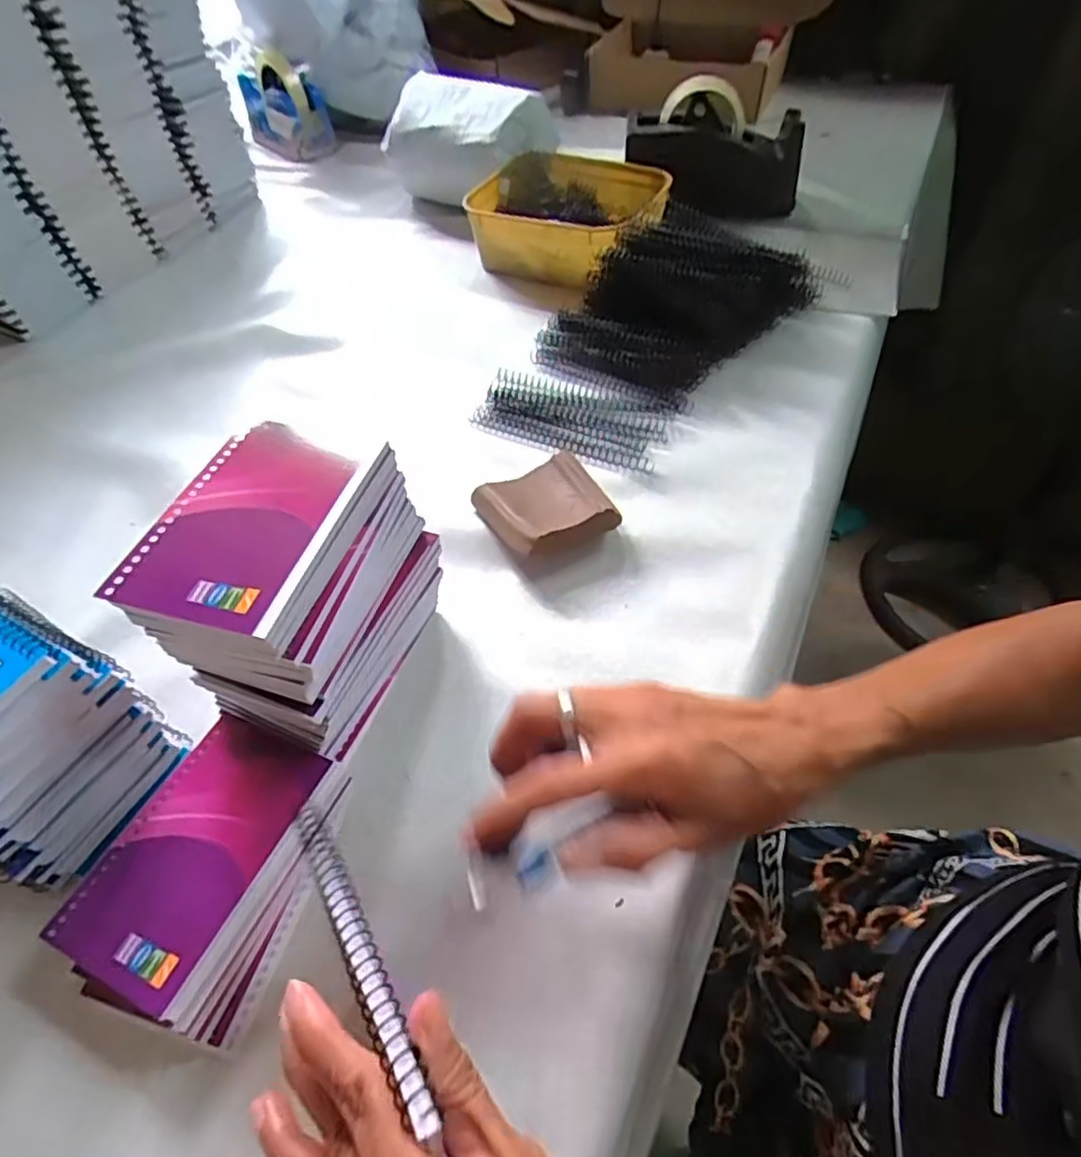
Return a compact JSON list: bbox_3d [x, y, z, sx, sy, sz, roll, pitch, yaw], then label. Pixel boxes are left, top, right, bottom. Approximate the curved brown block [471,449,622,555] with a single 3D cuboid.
[{"bbox_3d":[0.005,-0.052,0.483,0.085,0.030,0.092,-24,54,-15],"label":"curved brown block"}]

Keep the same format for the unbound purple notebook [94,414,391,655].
[{"bbox_3d":[-0.138,-0.029,0.322,0.087,0.011,0.127,11,53,12],"label":"unbound purple notebook"}]

